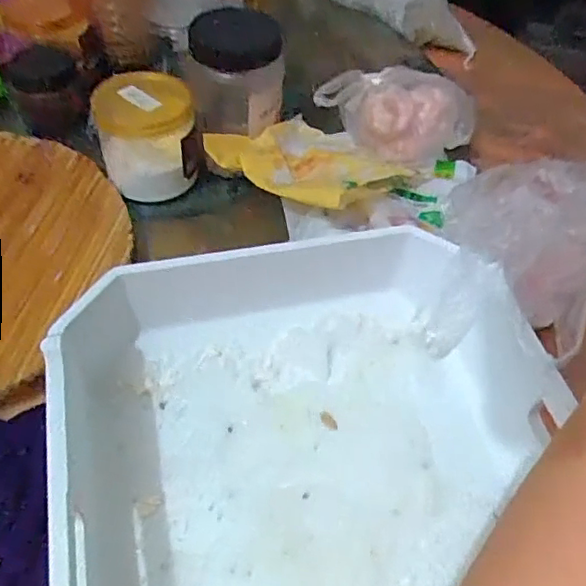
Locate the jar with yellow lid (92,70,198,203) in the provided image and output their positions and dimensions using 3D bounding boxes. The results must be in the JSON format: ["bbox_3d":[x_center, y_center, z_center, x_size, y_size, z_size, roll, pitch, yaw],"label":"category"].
[{"bbox_3d":[-0.152,-0.163,0.637,0.093,0.098,0.085,2,47,-2],"label":"jar with yellow lid"}]

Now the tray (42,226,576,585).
[{"bbox_3d":[0.029,0.146,0.413,0.349,0.141,0.400,-11,52,-12],"label":"tray"}]

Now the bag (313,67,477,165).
[{"bbox_3d":[0.117,-0.191,0.668,0.176,0.085,0.083,3,51,-4],"label":"bag"}]

